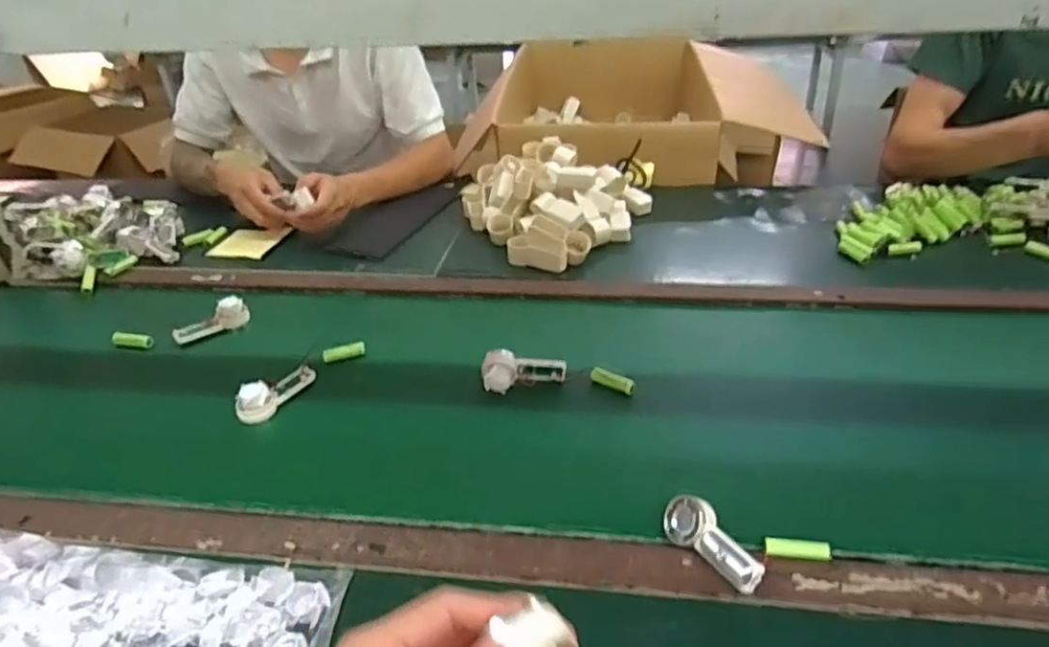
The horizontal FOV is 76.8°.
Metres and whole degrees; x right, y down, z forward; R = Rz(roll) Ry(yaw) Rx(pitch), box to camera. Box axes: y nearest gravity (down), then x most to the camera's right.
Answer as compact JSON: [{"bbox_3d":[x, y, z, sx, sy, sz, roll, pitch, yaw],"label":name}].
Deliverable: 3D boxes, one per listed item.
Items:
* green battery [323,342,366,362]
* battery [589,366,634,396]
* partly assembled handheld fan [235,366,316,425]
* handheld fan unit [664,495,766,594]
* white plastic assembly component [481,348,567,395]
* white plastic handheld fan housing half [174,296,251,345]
[{"bbox_3d":[-0.219,0.034,0.805,0.050,0.014,0.013,-14,34,-18],"label":"green battery"},{"bbox_3d":[0.098,0.064,0.738,0.051,0.018,0.014,16,37,26],"label":"battery"},{"bbox_3d":[-0.274,0.072,0.733,0.029,0.035,0.093,15,36,25],"label":"partly assembled handheld fan"},{"bbox_3d":[0.149,0.174,0.526,0.029,0.029,0.096,-20,36,-25],"label":"handheld fan unit"},{"bbox_3d":[0.000,0.053,0.733,0.089,0.030,0.044,4,33,9],"label":"white plastic assembly component"},{"bbox_3d":[-0.409,0.000,0.869,0.094,0.040,0.026,-29,39,-15],"label":"white plastic handheld fan housing half"}]

